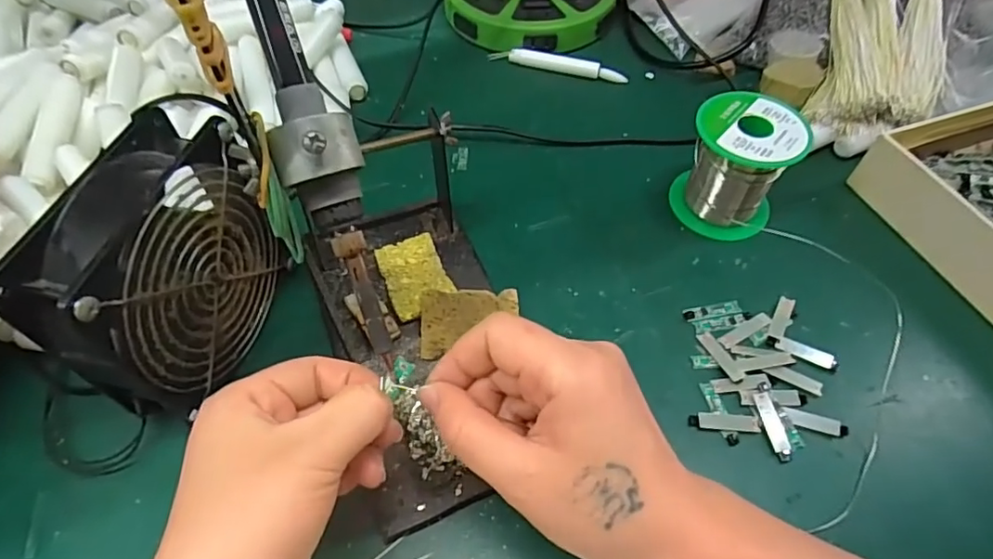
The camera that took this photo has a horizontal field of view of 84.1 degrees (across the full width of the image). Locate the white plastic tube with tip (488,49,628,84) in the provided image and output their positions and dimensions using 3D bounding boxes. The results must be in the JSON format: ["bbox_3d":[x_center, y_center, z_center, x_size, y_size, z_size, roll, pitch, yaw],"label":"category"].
[{"bbox_3d":[0.053,-0.189,0.483,0.122,0.013,0.009,13,57,8],"label":"white plastic tube with tip"}]

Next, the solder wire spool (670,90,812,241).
[{"bbox_3d":[0.156,-0.075,0.358,0.064,0.065,0.059,1,56,-1],"label":"solder wire spool"}]

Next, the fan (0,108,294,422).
[{"bbox_3d":[-0.157,-0.008,0.281,0.045,0.117,0.136,13,57,7],"label":"fan"}]

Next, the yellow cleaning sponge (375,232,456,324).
[{"bbox_3d":[-0.049,0.000,0.335,0.036,0.010,0.053,-18,58,-13],"label":"yellow cleaning sponge"}]

